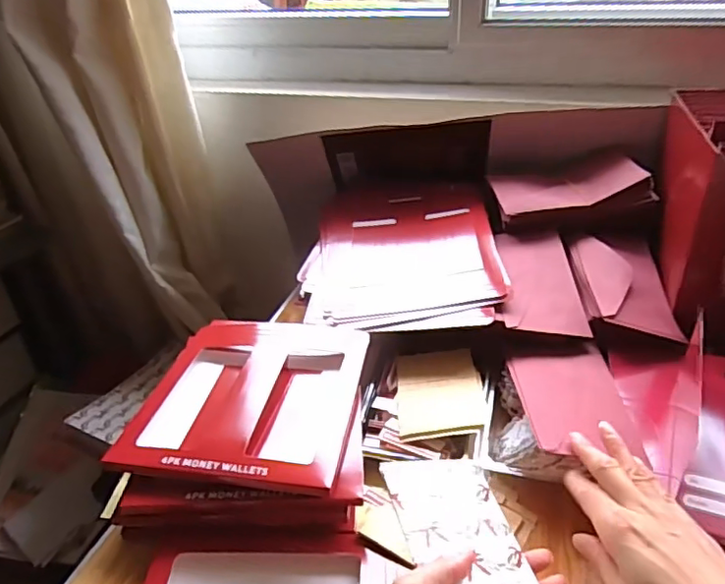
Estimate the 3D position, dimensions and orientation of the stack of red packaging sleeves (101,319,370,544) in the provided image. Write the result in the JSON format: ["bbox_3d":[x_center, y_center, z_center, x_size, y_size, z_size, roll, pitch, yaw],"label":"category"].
[{"bbox_3d":[-0.102,0.113,0.560,0.210,0.055,0.262,0,32,3],"label":"stack of red packaging sleeves"}]

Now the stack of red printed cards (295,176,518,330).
[{"bbox_3d":[0.051,-0.066,0.742,0.240,0.055,0.316,1,33,6],"label":"stack of red printed cards"}]

